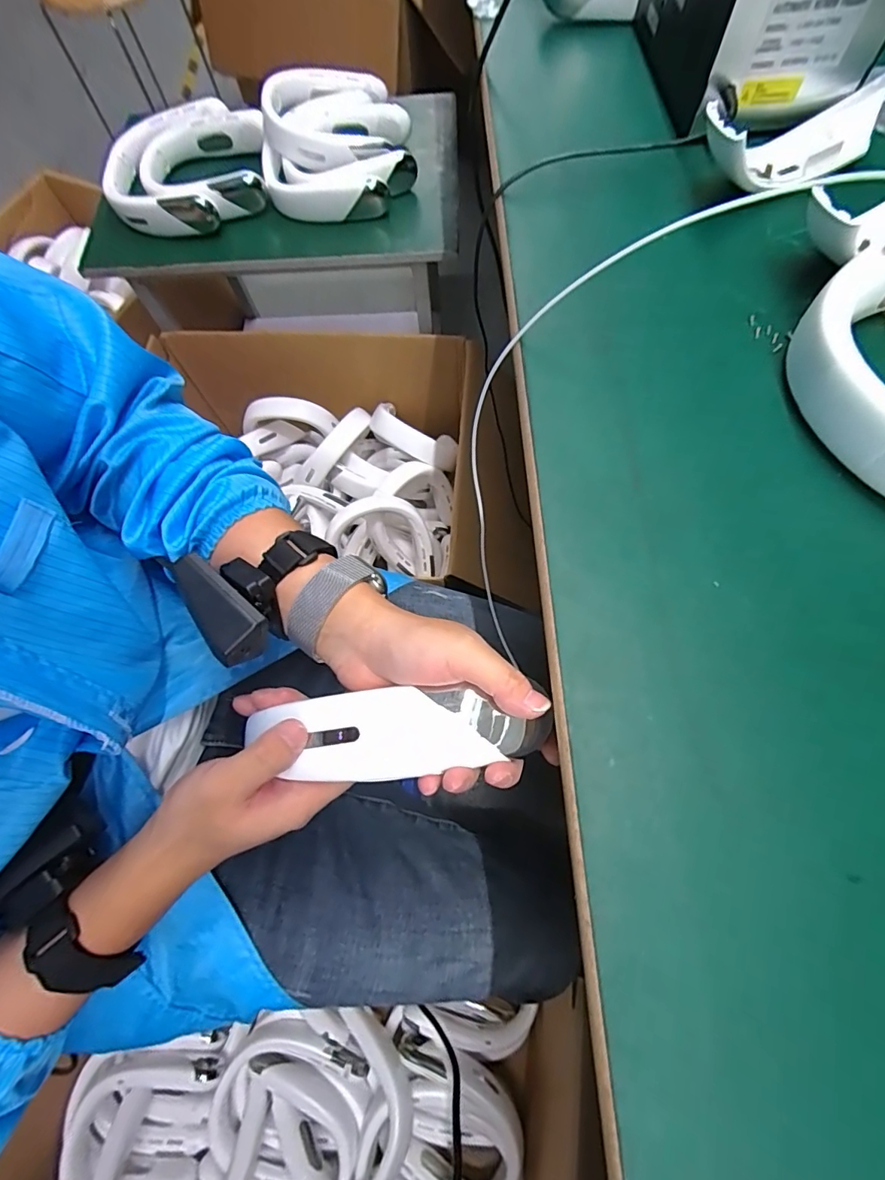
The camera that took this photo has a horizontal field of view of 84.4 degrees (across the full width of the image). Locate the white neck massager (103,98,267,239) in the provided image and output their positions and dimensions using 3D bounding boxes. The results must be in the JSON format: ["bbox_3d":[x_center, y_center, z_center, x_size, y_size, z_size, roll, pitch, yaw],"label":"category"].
[{"bbox_3d":[-0.399,-0.664,0.768,0.246,0.045,0.226,-13,70,-2],"label":"white neck massager"}]

